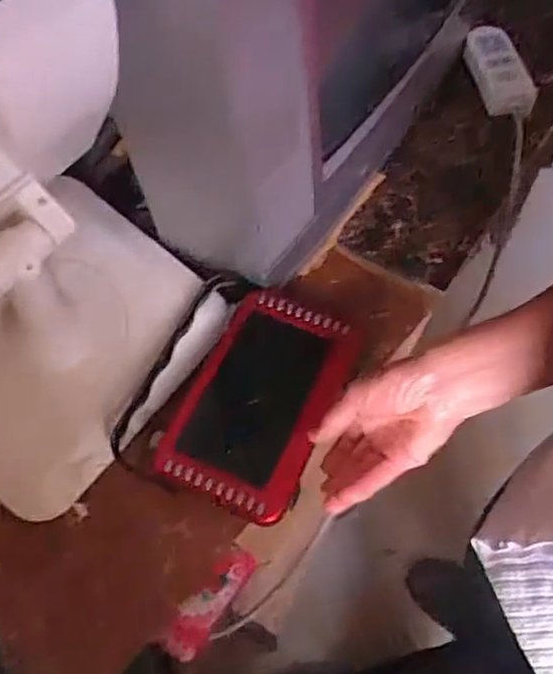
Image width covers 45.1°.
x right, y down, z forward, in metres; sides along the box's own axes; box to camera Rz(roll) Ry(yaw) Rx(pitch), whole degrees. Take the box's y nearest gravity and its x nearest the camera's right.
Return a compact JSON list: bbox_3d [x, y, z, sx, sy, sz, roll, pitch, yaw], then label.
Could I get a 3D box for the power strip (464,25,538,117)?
[{"bbox_3d":[0.267,-0.324,0.810,0.067,0.028,0.126,-15,61,-7],"label":"power strip"}]

